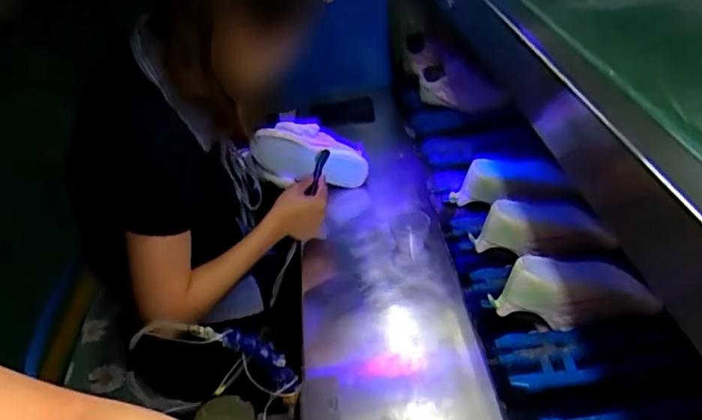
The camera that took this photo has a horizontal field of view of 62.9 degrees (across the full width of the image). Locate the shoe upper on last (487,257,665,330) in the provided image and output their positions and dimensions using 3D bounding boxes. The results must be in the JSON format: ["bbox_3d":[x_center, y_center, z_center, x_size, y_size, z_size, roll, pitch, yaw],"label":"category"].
[{"bbox_3d":[0.291,0.101,0.769,0.197,0.085,0.075,-4,34,6],"label":"shoe upper on last"}]

